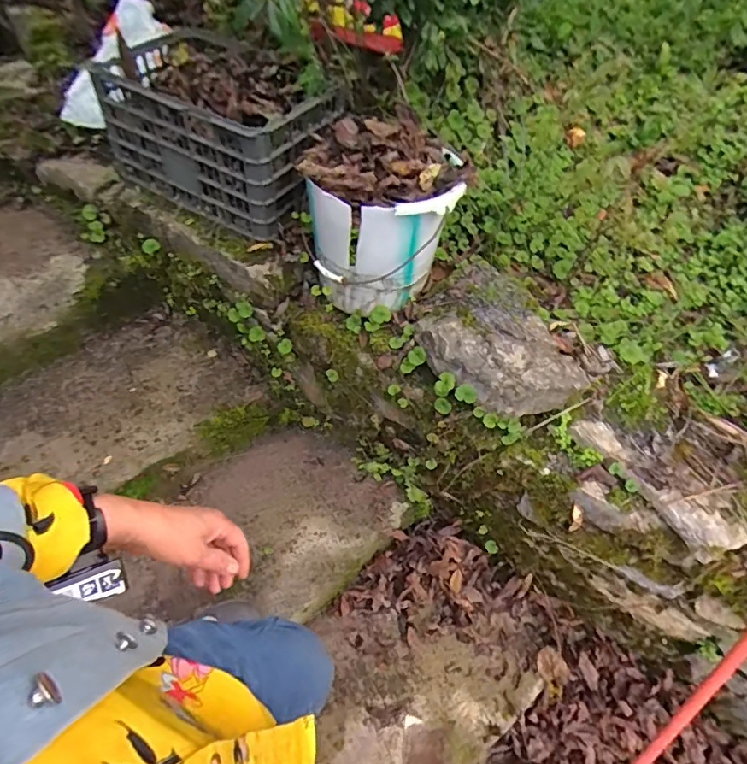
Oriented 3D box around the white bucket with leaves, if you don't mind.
[{"bbox_3d":[0.021,-0.370,1.073,0.307,0.263,0.348,0,56,-2],"label":"white bucket with leaves"}]

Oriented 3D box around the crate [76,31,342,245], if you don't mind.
[{"bbox_3d":[-0.378,-0.629,1.205,0.571,0.235,0.358,31,61,17],"label":"crate"}]

